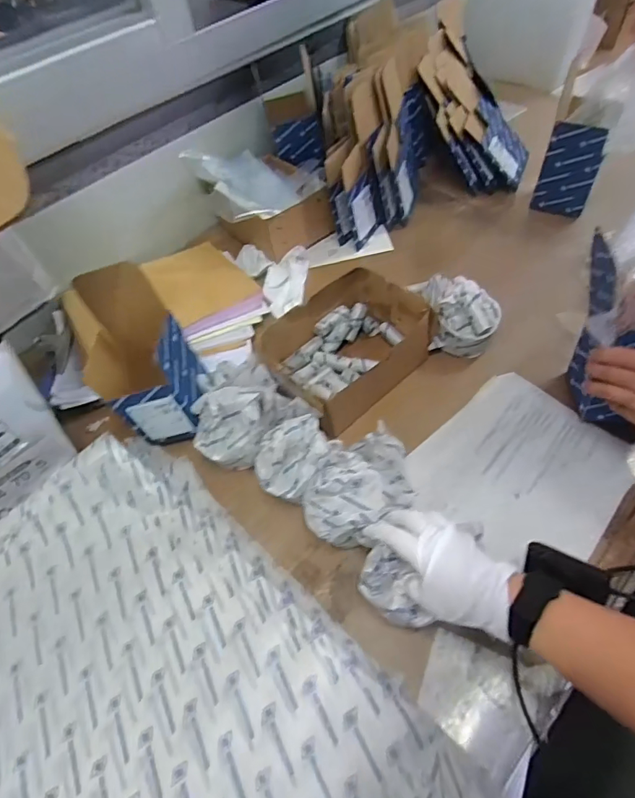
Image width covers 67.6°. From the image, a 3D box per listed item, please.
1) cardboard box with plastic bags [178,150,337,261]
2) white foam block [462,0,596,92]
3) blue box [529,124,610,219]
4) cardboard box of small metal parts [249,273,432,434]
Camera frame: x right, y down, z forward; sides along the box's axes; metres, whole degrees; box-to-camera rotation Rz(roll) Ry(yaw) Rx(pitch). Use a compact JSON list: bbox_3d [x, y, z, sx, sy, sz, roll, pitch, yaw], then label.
[{"bbox_3d":[-0.097,-0.366,0.885,0.193,0.119,0.219,-28,57,-16],"label":"cardboard box with plastic bags"},{"bbox_3d":[0.515,-0.924,1.175,0.297,0.214,0.078,27,62,23],"label":"white foam block"},{"bbox_3d":[0.434,-0.392,0.814,0.089,0.146,0.032,18,58,18],"label":"blue box"},{"bbox_3d":[0.041,-0.075,0.688,0.231,0.080,0.168,-37,60,-21],"label":"cardboard box of small metal parts"}]

